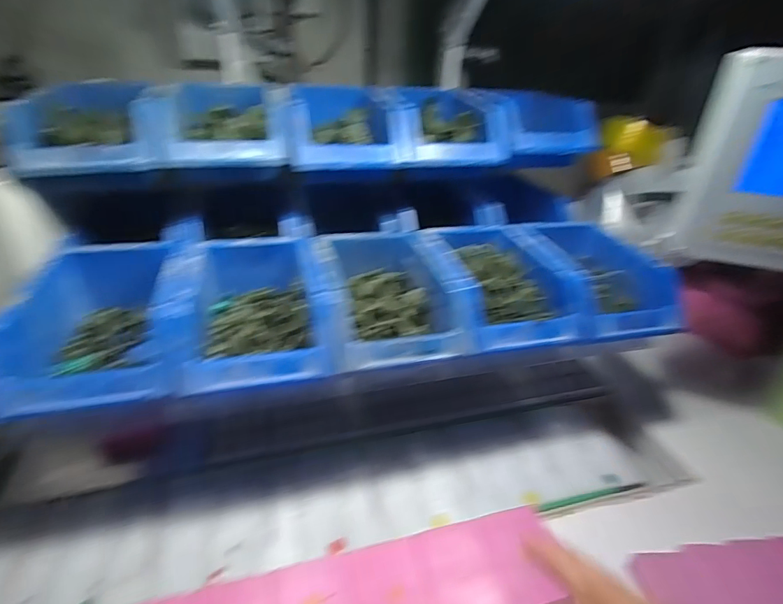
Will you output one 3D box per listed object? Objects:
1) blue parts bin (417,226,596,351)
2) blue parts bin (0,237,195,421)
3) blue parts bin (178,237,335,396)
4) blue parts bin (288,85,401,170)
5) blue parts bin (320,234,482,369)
[{"bbox_3d":[0.114,-0.025,0.470,0.134,0.065,0.169,-6,32,-12],"label":"blue parts bin"},{"bbox_3d":[-0.247,0.015,0.383,0.126,0.074,0.185,-7,32,-15],"label":"blue parts bin"},{"bbox_3d":[-0.128,0.010,0.412,0.122,0.075,0.176,-7,32,-14],"label":"blue parts bin"},{"bbox_3d":[-0.054,-0.213,0.522,0.133,0.082,0.157,-4,31,-10],"label":"blue parts bin"},{"bbox_3d":[-0.011,-0.018,0.453,0.127,0.061,0.209,-7,32,-14],"label":"blue parts bin"}]

